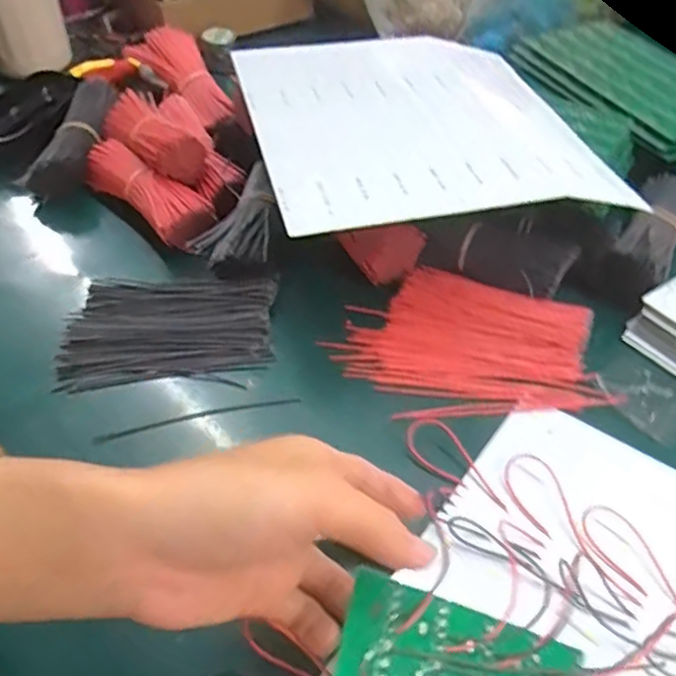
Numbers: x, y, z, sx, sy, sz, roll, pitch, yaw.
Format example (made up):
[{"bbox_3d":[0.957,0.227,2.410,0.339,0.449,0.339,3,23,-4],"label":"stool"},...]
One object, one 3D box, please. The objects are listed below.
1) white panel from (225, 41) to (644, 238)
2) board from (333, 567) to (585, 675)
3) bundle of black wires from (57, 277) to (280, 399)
[{"bbox_3d":[0.049,-0.151,0.458,0.213,0.021,0.236,-11,49,-10],"label":"white panel"},{"bbox_3d":[0.049,0.124,0.250,0.097,0.006,0.045,22,50,-4],"label":"board"},{"bbox_3d":[-0.102,-0.004,0.410,0.121,0.011,0.084,-2,48,-2],"label":"bundle of black wires"}]

